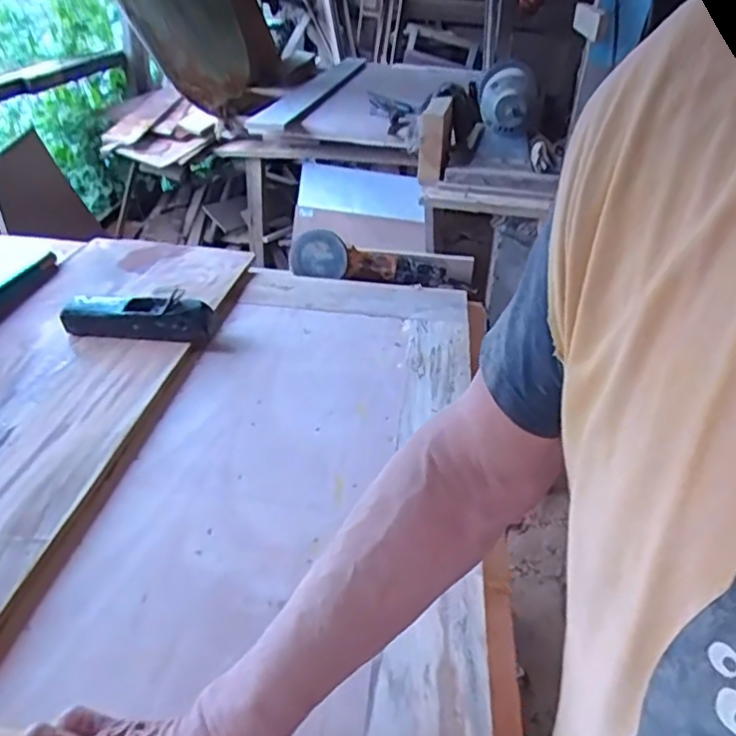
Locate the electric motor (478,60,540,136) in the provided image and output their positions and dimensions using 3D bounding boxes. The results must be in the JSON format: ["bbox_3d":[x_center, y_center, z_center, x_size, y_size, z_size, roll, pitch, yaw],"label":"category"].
[{"bbox_3d":[0.321,-0.616,1.468,0.133,0.138,0.172,9,31,8],"label":"electric motor"}]

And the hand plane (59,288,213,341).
[{"bbox_3d":[-0.324,-0.071,0.908,0.203,0.046,0.071,3,30,-3],"label":"hand plane"}]

